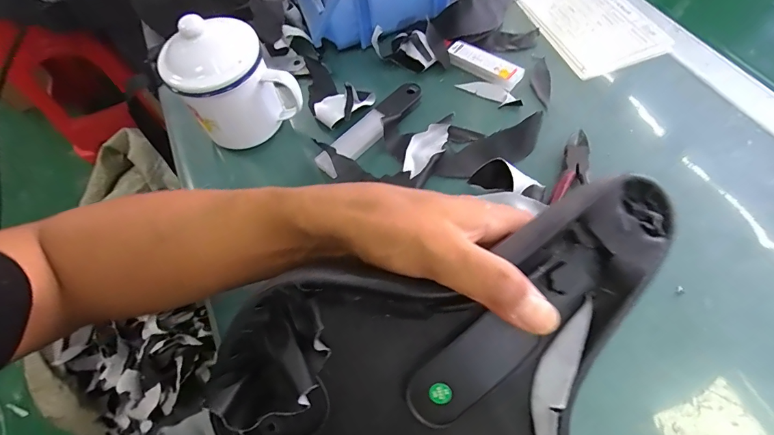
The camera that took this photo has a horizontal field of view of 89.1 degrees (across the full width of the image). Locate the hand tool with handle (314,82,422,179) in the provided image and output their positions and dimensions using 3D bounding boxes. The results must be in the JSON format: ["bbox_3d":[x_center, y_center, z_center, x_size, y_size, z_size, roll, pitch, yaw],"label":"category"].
[{"bbox_3d":[-0.015,-0.087,0.377,0.030,0.009,0.128,37,71,22],"label":"hand tool with handle"}]

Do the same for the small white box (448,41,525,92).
[{"bbox_3d":[0.101,-0.158,0.407,0.080,0.012,0.028,36,70,22],"label":"small white box"}]

